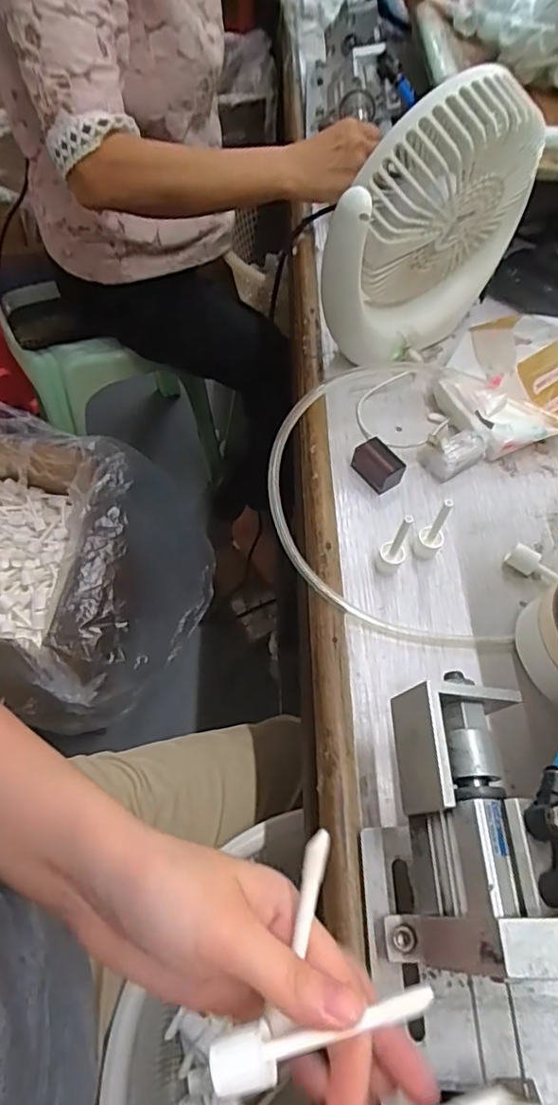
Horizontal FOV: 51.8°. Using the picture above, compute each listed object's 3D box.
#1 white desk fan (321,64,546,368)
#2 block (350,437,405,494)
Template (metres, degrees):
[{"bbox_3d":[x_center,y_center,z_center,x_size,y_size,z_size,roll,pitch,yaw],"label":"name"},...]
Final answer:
[{"bbox_3d":[0.124,-0.251,0.468,0.187,0.210,0.054,-33,66,-20],"label":"white desk fan"},{"bbox_3d":[0.081,-0.072,0.474,0.027,0.023,0.040,-32,66,-19],"label":"block"}]

